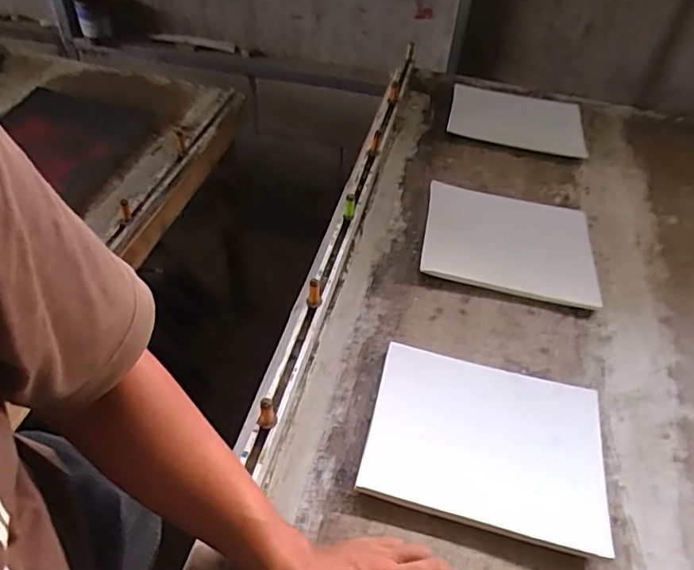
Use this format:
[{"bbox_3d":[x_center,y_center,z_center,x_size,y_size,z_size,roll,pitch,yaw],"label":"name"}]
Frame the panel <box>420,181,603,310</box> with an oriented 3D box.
[{"bbox_3d":[0.261,-0.072,0.907,0.267,0.021,0.226,12,46,7],"label":"panel"}]

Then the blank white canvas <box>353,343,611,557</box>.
[{"bbox_3d":[0.164,0.183,0.667,0.268,0.011,0.210,13,46,8],"label":"blank white canvas"}]

